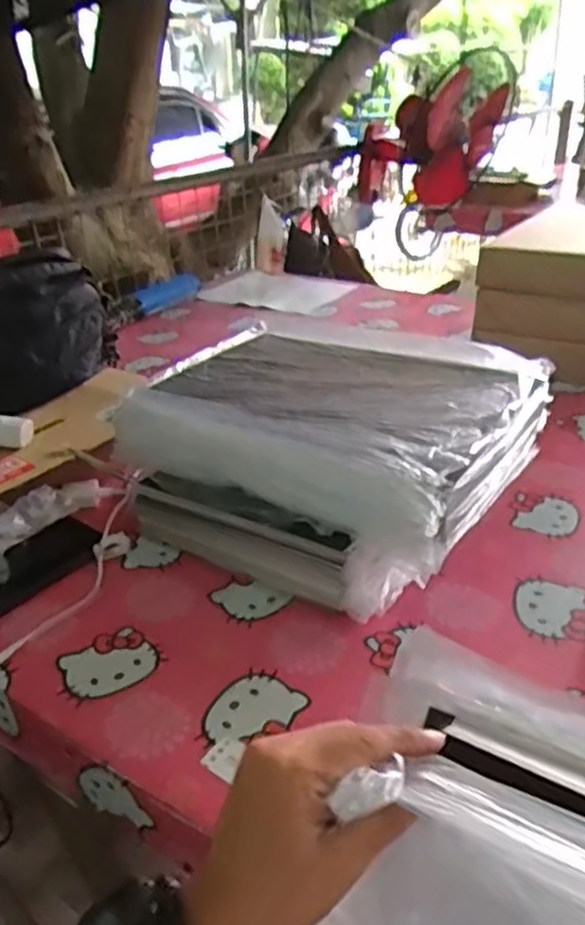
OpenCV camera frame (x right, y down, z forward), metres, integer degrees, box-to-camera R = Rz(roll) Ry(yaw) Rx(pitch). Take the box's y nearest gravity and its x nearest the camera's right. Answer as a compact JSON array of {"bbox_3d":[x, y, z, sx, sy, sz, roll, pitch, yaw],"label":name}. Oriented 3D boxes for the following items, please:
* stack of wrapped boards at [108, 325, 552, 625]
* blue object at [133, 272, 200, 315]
[{"bbox_3d":[0.049,-0.026,0.827,0.391,0.148,0.363,16,34,31],"label":"stack of wrapped boards"},{"bbox_3d":[-0.257,-0.356,1.546,0.035,0.063,0.161,20,37,35],"label":"blue object"}]

